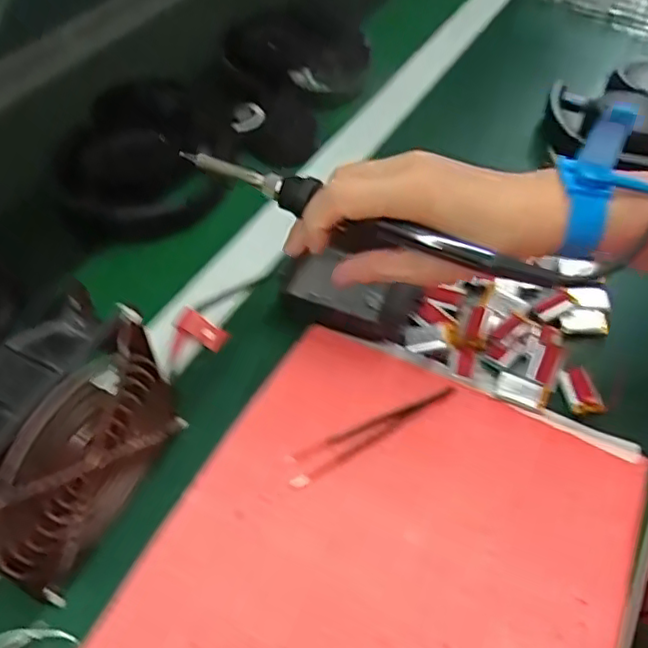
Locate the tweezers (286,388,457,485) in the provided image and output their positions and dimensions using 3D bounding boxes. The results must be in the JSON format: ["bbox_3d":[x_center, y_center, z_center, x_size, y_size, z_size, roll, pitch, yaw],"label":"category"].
[{"bbox_3d":[0.030,0.064,0.372,0.114,0.005,0.018,-23,56,-19],"label":"tweezers"}]

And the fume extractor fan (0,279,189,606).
[{"bbox_3d":[-0.131,0.057,0.308,0.051,0.112,0.129,22,54,14],"label":"fume extractor fan"}]

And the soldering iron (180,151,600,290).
[{"bbox_3d":[0.025,-0.051,0.326,0.224,0.020,0.020,21,54,12],"label":"soldering iron"}]

